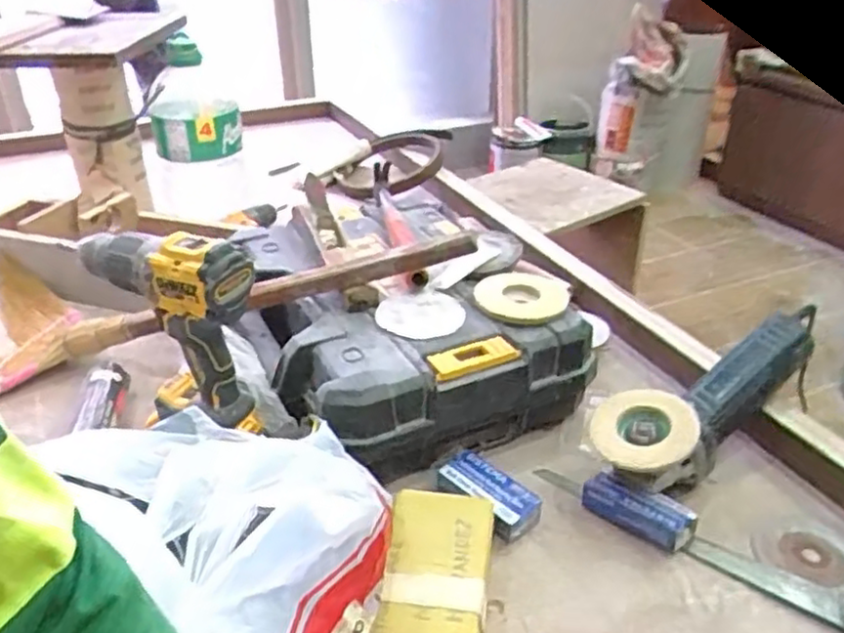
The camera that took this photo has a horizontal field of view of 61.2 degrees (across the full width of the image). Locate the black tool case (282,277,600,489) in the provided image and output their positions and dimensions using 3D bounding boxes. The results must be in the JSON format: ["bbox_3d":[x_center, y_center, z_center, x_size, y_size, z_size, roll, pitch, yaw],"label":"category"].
[{"bbox_3d":[0.016,0.067,0.768,0.303,0.121,0.167,-17,34,-24],"label":"black tool case"}]

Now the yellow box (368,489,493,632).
[{"bbox_3d":[0.006,0.235,0.571,0.088,0.052,0.219,4,31,9],"label":"yellow box"}]

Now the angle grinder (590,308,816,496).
[{"bbox_3d":[0.284,0.088,0.731,0.288,0.077,0.092,-24,38,-33],"label":"angle grinder"}]

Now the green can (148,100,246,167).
[{"bbox_3d":[-0.394,-0.330,1.254,0.149,0.080,0.134,-9,32,-13],"label":"green can"}]

